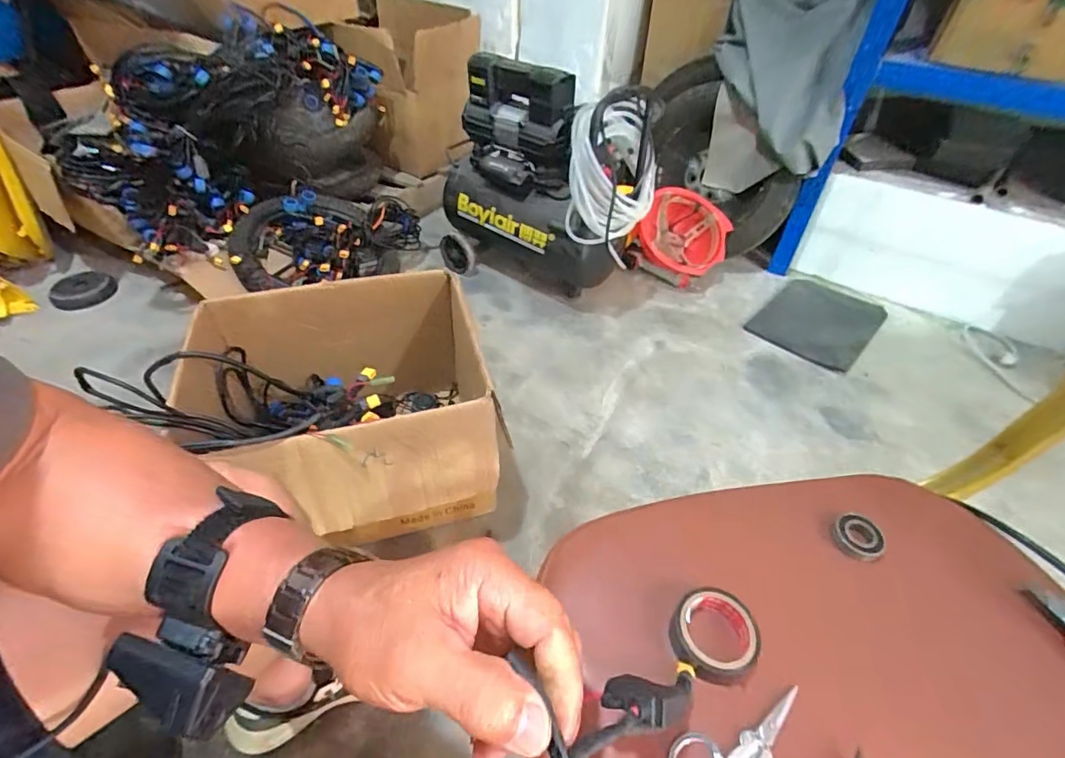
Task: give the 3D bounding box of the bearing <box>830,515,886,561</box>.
[{"bbox_3d":[0.238,0.116,0.371,0.031,0.010,0.033,1,45,-1],"label":"bearing"}]

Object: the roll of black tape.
[{"bbox_3d":[0.110,0.156,0.310,0.049,0.018,0.050,1,45,-1],"label":"roll of black tape"}]

